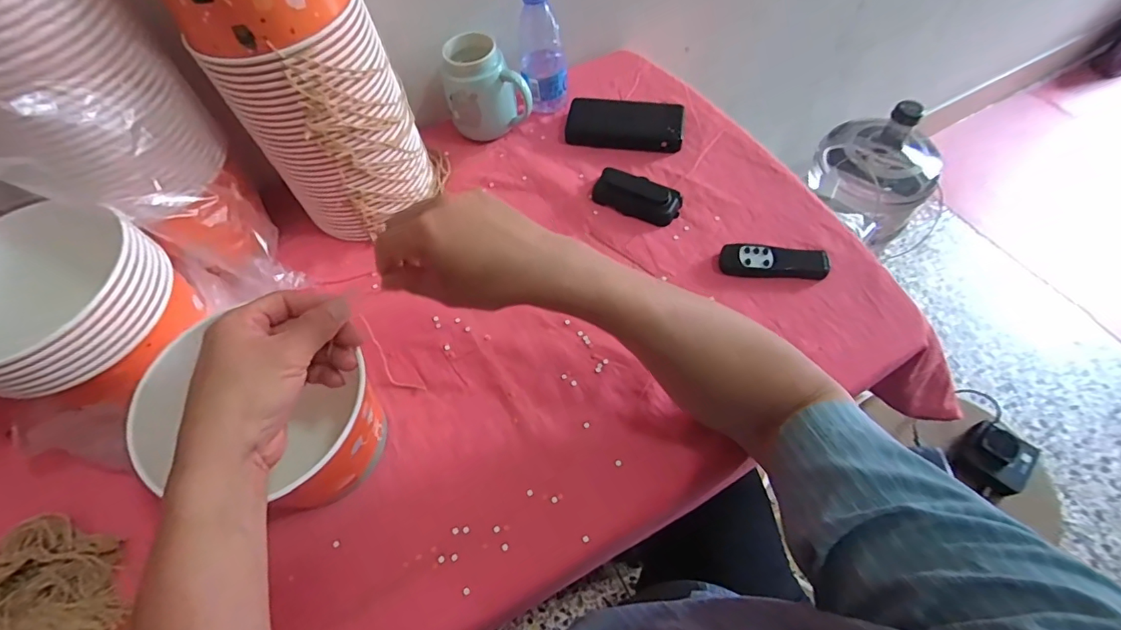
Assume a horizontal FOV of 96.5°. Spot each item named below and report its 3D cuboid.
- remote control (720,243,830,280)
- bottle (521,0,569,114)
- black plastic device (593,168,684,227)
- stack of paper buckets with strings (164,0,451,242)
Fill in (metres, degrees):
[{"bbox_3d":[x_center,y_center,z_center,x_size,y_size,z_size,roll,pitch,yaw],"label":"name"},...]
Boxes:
[{"bbox_3d":[0.238,-0.059,0.557,0.114,0.016,0.038,8,61,7],"label":"remote control"},{"bbox_3d":[-0.024,-0.349,0.662,0.062,0.153,0.049,-4,60,1],"label":"bottle"},{"bbox_3d":[0.094,-0.147,0.615,0.105,0.019,0.048,25,65,16],"label":"black plastic device"},{"bbox_3d":[-0.248,-0.245,0.495,0.130,0.357,0.157,30,67,19],"label":"stack of paper buckets with strings"}]

